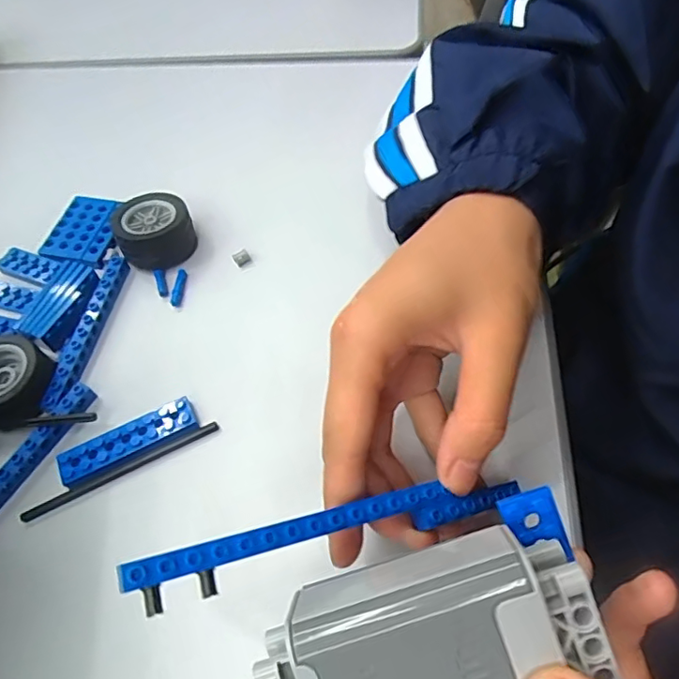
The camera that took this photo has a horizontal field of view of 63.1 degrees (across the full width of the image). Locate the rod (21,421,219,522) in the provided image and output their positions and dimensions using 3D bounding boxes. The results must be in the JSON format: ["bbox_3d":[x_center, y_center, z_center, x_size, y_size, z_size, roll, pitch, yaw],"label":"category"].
[{"bbox_3d":[-0.100,0.060,0.254,0.092,0.004,0.005,-26,59,-10],"label":"rod"}]

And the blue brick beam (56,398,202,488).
[{"bbox_3d":[-0.098,0.048,0.260,0.063,0.008,0.018,-25,59,-10],"label":"blue brick beam"}]

